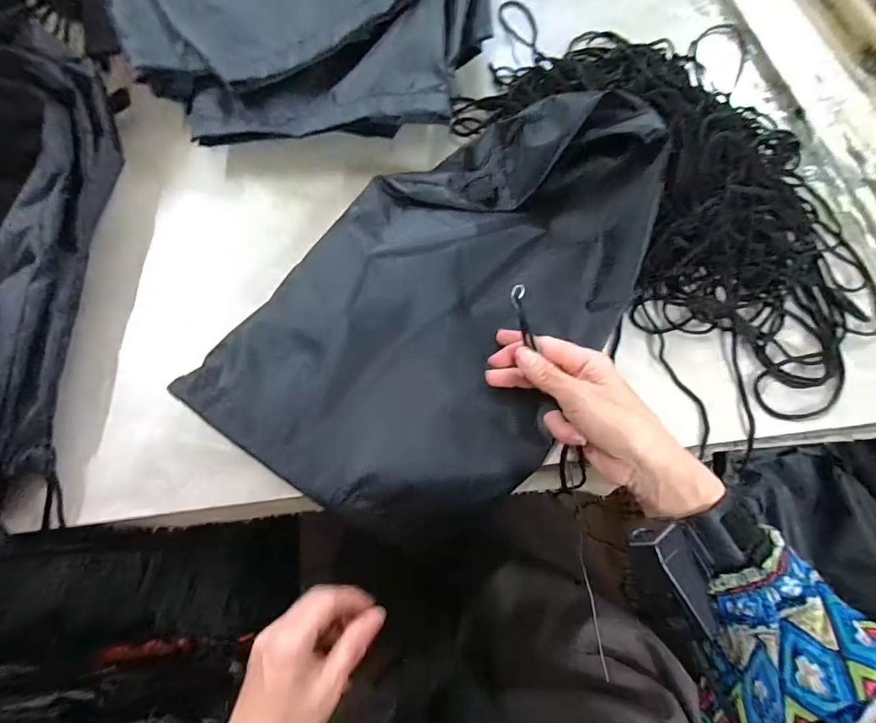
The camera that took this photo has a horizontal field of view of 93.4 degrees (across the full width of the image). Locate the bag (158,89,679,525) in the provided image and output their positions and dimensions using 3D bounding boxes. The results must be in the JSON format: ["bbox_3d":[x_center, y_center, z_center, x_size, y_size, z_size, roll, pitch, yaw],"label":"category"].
[{"bbox_3d":[0.012,-0.059,0.343,0.249,0.100,0.376,32,73,12],"label":"bag"}]

